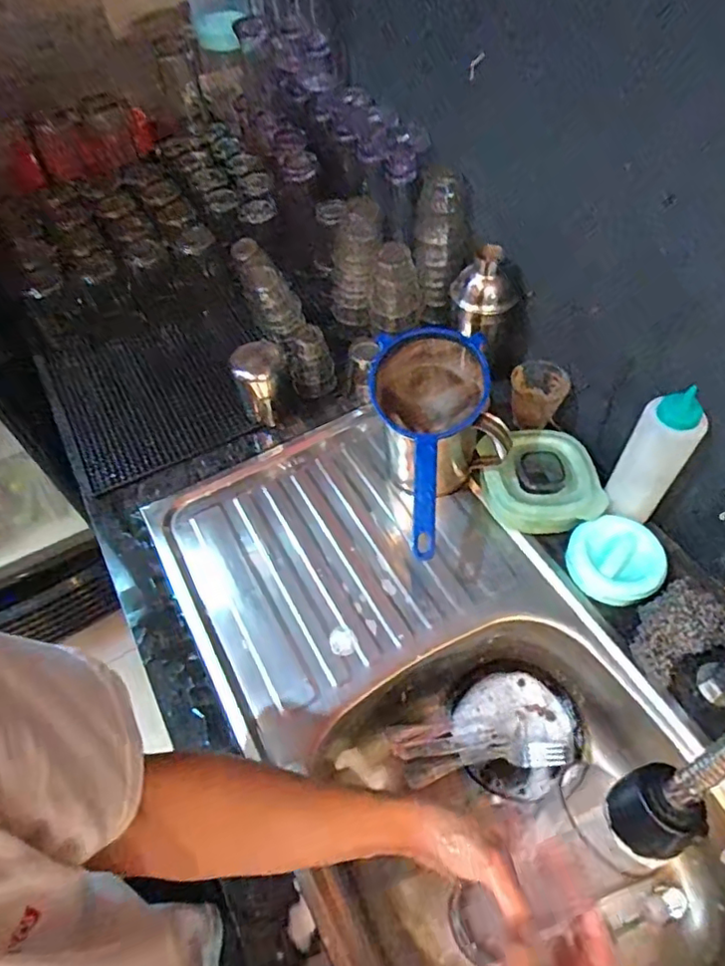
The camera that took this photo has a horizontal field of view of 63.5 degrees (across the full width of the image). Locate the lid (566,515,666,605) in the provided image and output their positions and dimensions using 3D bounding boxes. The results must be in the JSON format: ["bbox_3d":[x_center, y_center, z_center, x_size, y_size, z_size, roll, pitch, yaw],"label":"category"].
[{"bbox_3d":[0.283,0.089,0.666,0.101,0.032,0.099,-2,55,2],"label":"lid"}]

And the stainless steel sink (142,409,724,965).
[{"bbox_3d":[0.074,0.247,0.656,0.389,0.136,0.744,-26,57,-14],"label":"stainless steel sink"}]

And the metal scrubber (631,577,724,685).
[{"bbox_3d":[0.328,0.151,0.612,0.114,0.036,0.077,-25,57,-14],"label":"metal scrubber"}]

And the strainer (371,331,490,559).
[{"bbox_3d":[0.078,-0.046,0.679,0.126,0.103,0.266,-2,76,-7],"label":"strainer"}]

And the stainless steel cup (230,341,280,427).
[{"bbox_3d":[-0.138,-0.135,0.809,0.068,0.106,0.079,-17,55,-8],"label":"stainless steel cup"}]

